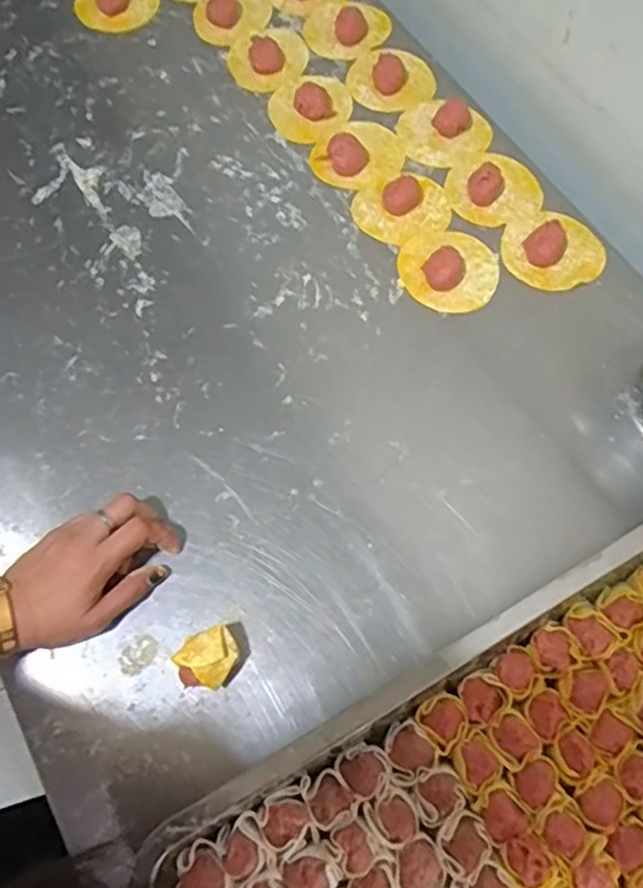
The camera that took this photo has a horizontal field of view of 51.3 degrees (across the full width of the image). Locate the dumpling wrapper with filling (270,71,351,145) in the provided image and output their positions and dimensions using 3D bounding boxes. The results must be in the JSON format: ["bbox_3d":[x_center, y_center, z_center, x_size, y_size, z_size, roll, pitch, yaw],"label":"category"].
[{"bbox_3d":[-0.011,-0.336,0.659,0.078,0.015,0.086,-5,70,-1],"label":"dumpling wrapper with filling"}]

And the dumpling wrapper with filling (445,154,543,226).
[{"bbox_3d":[0.161,-0.242,0.620,0.086,0.027,0.080,0,70,1],"label":"dumpling wrapper with filling"}]

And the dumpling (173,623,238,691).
[{"bbox_3d":[-0.078,0.150,0.465,0.041,0.032,0.036,-20,71,-6],"label":"dumpling"}]

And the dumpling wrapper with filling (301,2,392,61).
[{"bbox_3d":[0.026,-0.433,0.697,0.089,0.023,0.069,4,70,3],"label":"dumpling wrapper with filling"}]

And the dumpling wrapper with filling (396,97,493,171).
[{"bbox_3d":[0.115,-0.302,0.650,0.085,0.018,0.076,32,74,12],"label":"dumpling wrapper with filling"}]

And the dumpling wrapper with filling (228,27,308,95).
[{"bbox_3d":[-0.053,-0.396,0.689,0.084,0.013,0.070,-31,72,-10],"label":"dumpling wrapper with filling"}]

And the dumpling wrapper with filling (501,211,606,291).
[{"bbox_3d":[0.206,-0.174,0.590,0.089,0.023,0.078,23,72,9],"label":"dumpling wrapper with filling"}]

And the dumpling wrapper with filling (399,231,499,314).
[{"bbox_3d":[0.113,-0.157,0.590,0.083,0.016,0.084,0,70,1],"label":"dumpling wrapper with filling"}]

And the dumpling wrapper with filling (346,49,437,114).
[{"bbox_3d":[0.070,-0.364,0.672,0.086,0.009,0.073,11,71,5],"label":"dumpling wrapper with filling"}]

